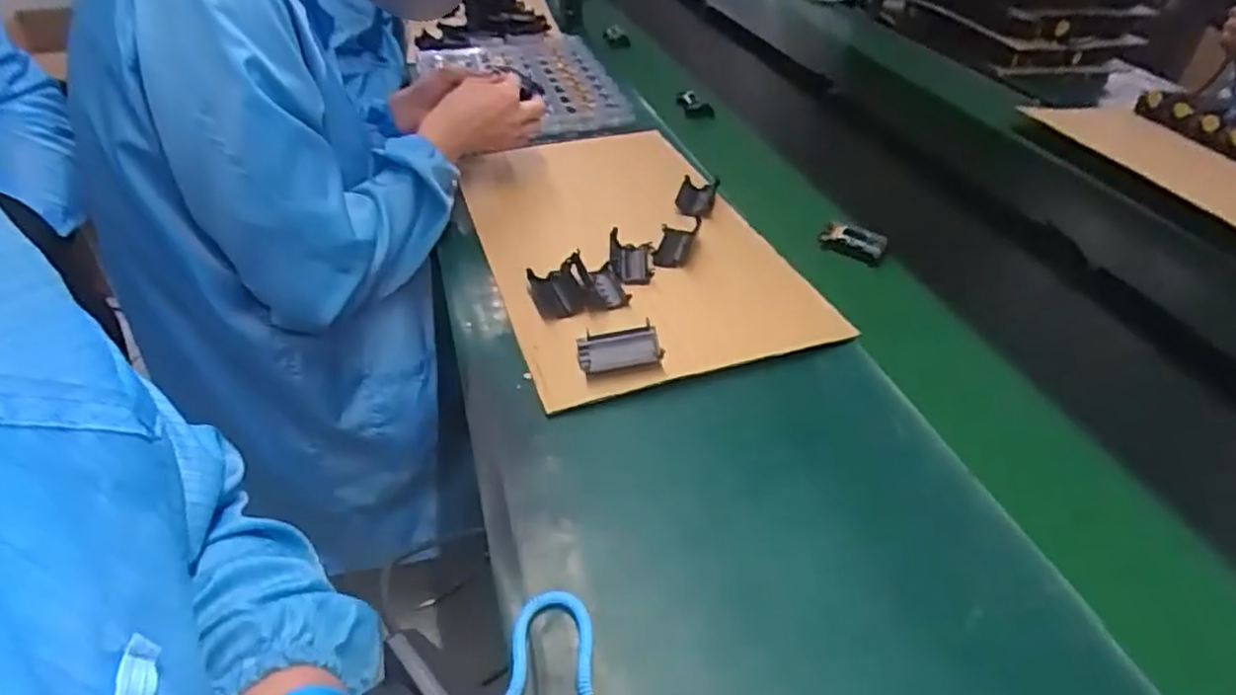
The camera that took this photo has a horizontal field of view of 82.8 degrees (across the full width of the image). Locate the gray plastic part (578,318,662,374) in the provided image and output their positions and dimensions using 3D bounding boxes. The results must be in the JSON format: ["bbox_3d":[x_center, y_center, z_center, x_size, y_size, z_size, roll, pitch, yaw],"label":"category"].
[{"bbox_3d":[0.001,0.003,0.620,0.072,0.024,0.041,-2,40,-4],"label":"gray plastic part"}]

